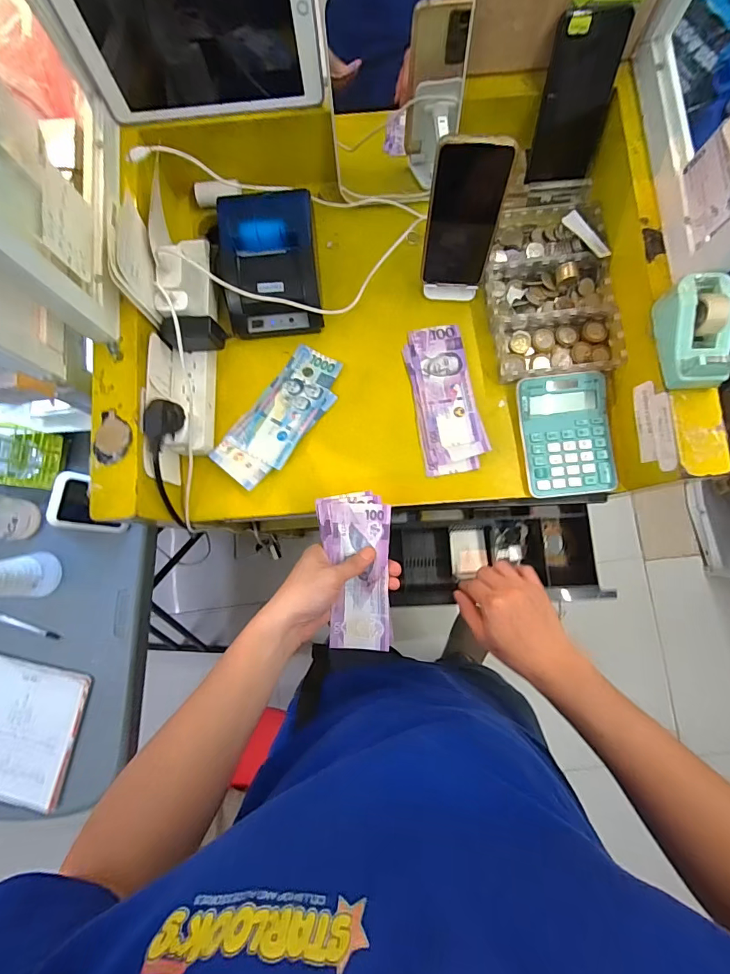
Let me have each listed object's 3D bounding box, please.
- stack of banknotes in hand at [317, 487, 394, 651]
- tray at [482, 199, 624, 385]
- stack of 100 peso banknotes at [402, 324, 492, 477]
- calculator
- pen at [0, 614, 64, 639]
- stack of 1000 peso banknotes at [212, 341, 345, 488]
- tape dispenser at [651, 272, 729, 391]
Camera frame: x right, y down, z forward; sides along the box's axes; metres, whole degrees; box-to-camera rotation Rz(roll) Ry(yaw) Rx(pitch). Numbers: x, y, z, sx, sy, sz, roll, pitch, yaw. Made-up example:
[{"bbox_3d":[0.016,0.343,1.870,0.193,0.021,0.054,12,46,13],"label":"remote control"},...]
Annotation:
[{"bbox_3d":[-0.007,0.094,0.483,0.074,0.012,0.171,-4,91,1],"label":"stack of banknotes in hand"},{"bbox_3d":[0.227,-0.242,0.544,0.145,0.034,0.214,-4,83,1],"label":"tray"},{"bbox_3d":[0.099,-0.112,0.551,0.075,0.012,0.188,-10,83,0],"label":"stack of 100 peso banknotes"},{"bbox_3d":[0.243,-0.063,0.528,0.102,0.016,0.144,-5,83,1],"label":"calculator"},{"bbox_3d":[-0.564,0.224,0.715,0.141,0.011,0.012,19,84,4],"label":"pen"},{"bbox_3d":[-0.104,-0.088,0.551,0.078,0.011,0.192,34,77,6],"label":"stack of 1000 peso banknotes"},{"bbox_3d":[0.324,-0.149,0.427,0.056,0.038,0.102,-5,83,1],"label":"tape dispenser"}]

